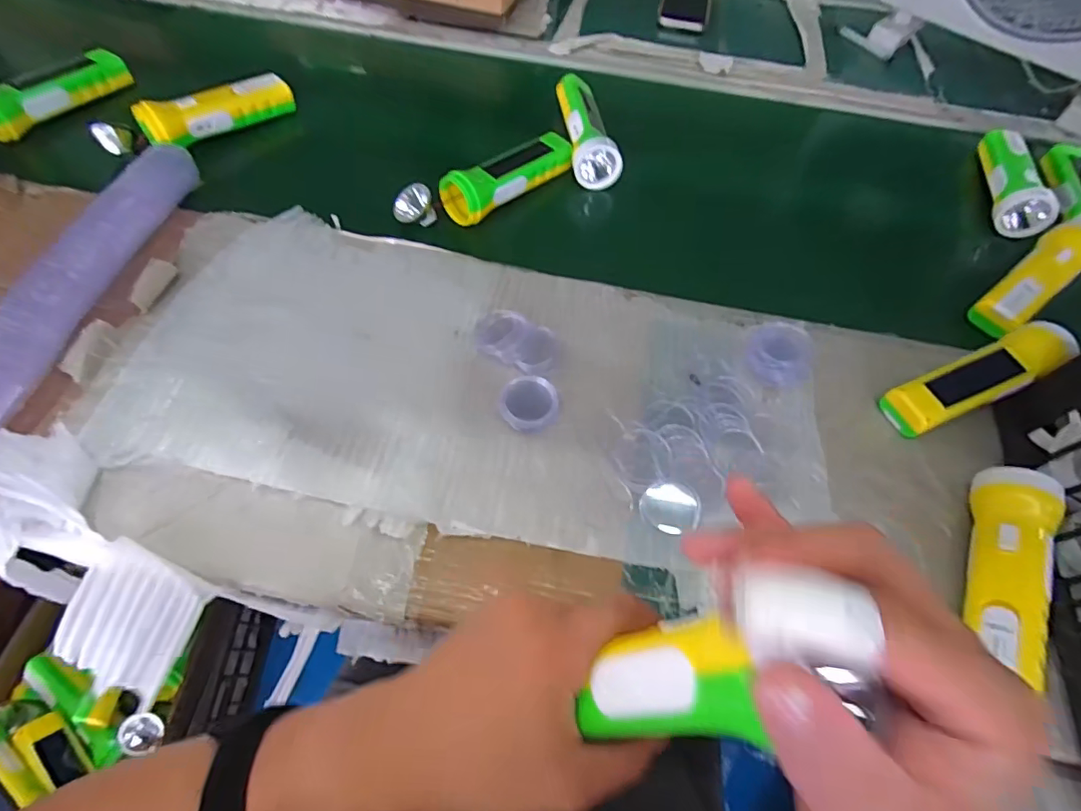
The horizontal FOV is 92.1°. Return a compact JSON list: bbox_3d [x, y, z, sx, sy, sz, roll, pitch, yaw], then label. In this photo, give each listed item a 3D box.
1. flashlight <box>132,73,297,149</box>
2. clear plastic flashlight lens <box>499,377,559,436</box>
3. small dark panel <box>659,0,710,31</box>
[{"bbox_3d":[-0.361,-0.335,0.592,0.039,0.050,0.162,42,66,18],"label":"flashlight"},{"bbox_3d":[-0.009,-0.001,0.428,0.047,0.025,0.039,8,60,1],"label":"clear plastic flashlight lens"},{"bbox_3d":[0.226,-0.627,0.812,0.071,0.013,0.126,13,61,3],"label":"small dark panel"}]

